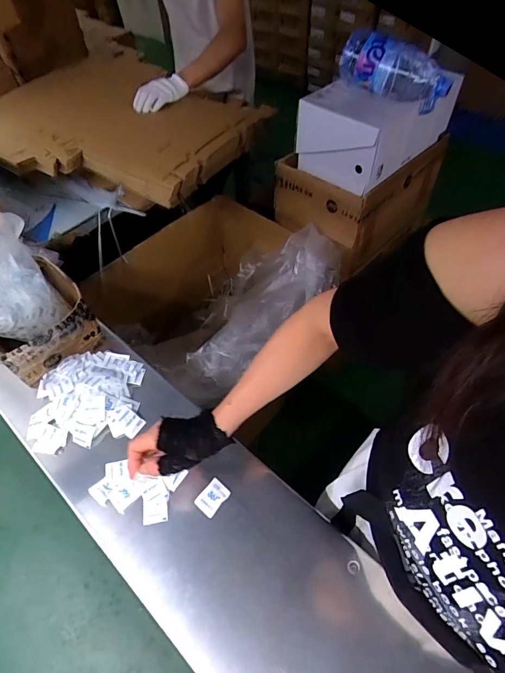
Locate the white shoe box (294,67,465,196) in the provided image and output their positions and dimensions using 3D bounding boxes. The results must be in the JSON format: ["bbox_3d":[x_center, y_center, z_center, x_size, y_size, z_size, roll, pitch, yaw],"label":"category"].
[{"bbox_3d":[0.289,-0.506,0.896,0.316,0.160,0.209,-35,61,-17],"label":"white shoe box"}]

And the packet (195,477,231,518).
[{"bbox_3d":[-0.058,0.237,0.549,0.035,0.008,0.046,33,65,23],"label":"packet"}]

